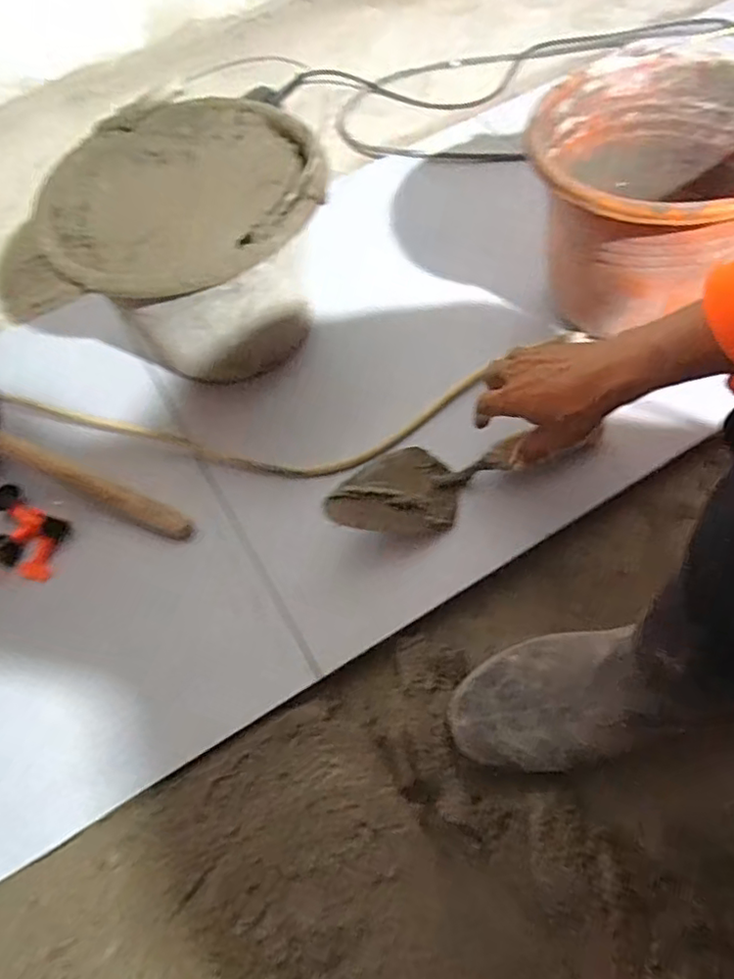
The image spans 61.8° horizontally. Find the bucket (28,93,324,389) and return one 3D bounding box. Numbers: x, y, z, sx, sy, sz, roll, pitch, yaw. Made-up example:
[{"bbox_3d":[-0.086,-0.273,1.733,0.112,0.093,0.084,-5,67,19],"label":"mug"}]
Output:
[{"bbox_3d":[-0.172,-0.252,0.654,0.257,0.181,0.251,-2,61,4],"label":"bucket"}]

